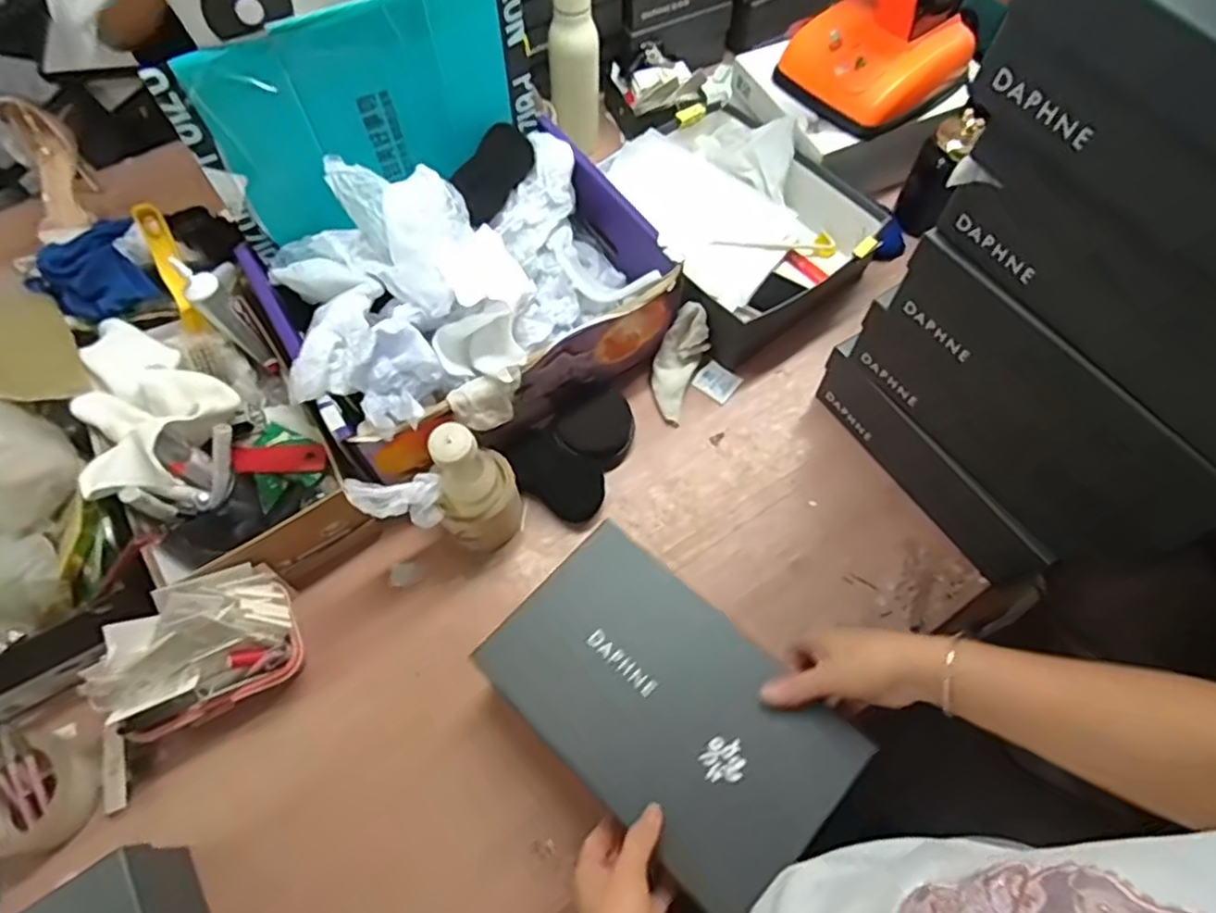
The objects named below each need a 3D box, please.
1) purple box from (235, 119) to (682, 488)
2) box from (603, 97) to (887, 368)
[{"bbox_3d":[-0.151,-0.183,0.746,0.390,0.166,0.294,-30,67,-14],"label":"purple box"},{"bbox_3d":[0.161,-0.303,0.886,0.287,0.124,0.315,-35,68,-16],"label":"box"}]

